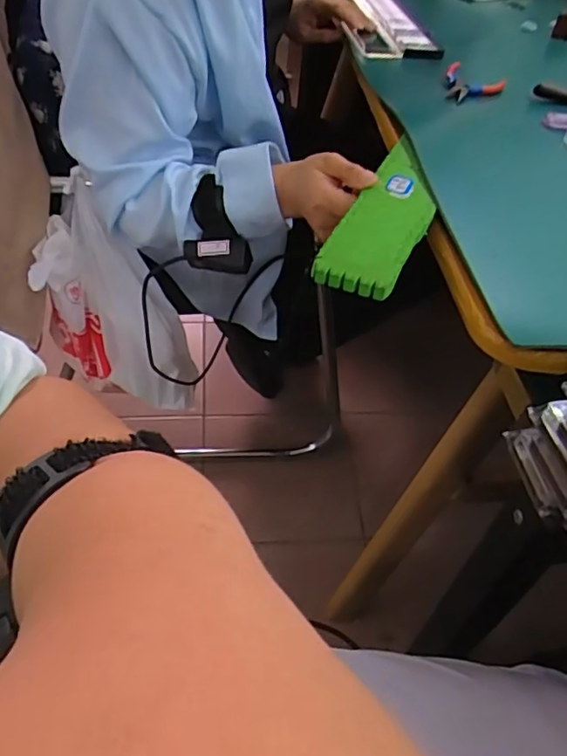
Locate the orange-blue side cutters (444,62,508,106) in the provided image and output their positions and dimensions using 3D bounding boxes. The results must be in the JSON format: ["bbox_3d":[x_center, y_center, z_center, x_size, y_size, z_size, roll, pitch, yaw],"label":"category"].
[{"bbox_3d":[0.223,-0.342,0.664,0.069,0.020,0.110,18,48,10],"label":"orange-blue side cutters"}]

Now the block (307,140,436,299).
[{"bbox_3d":[0.092,-0.140,0.474,0.062,0.017,0.219,21,48,13],"label":"block"}]

